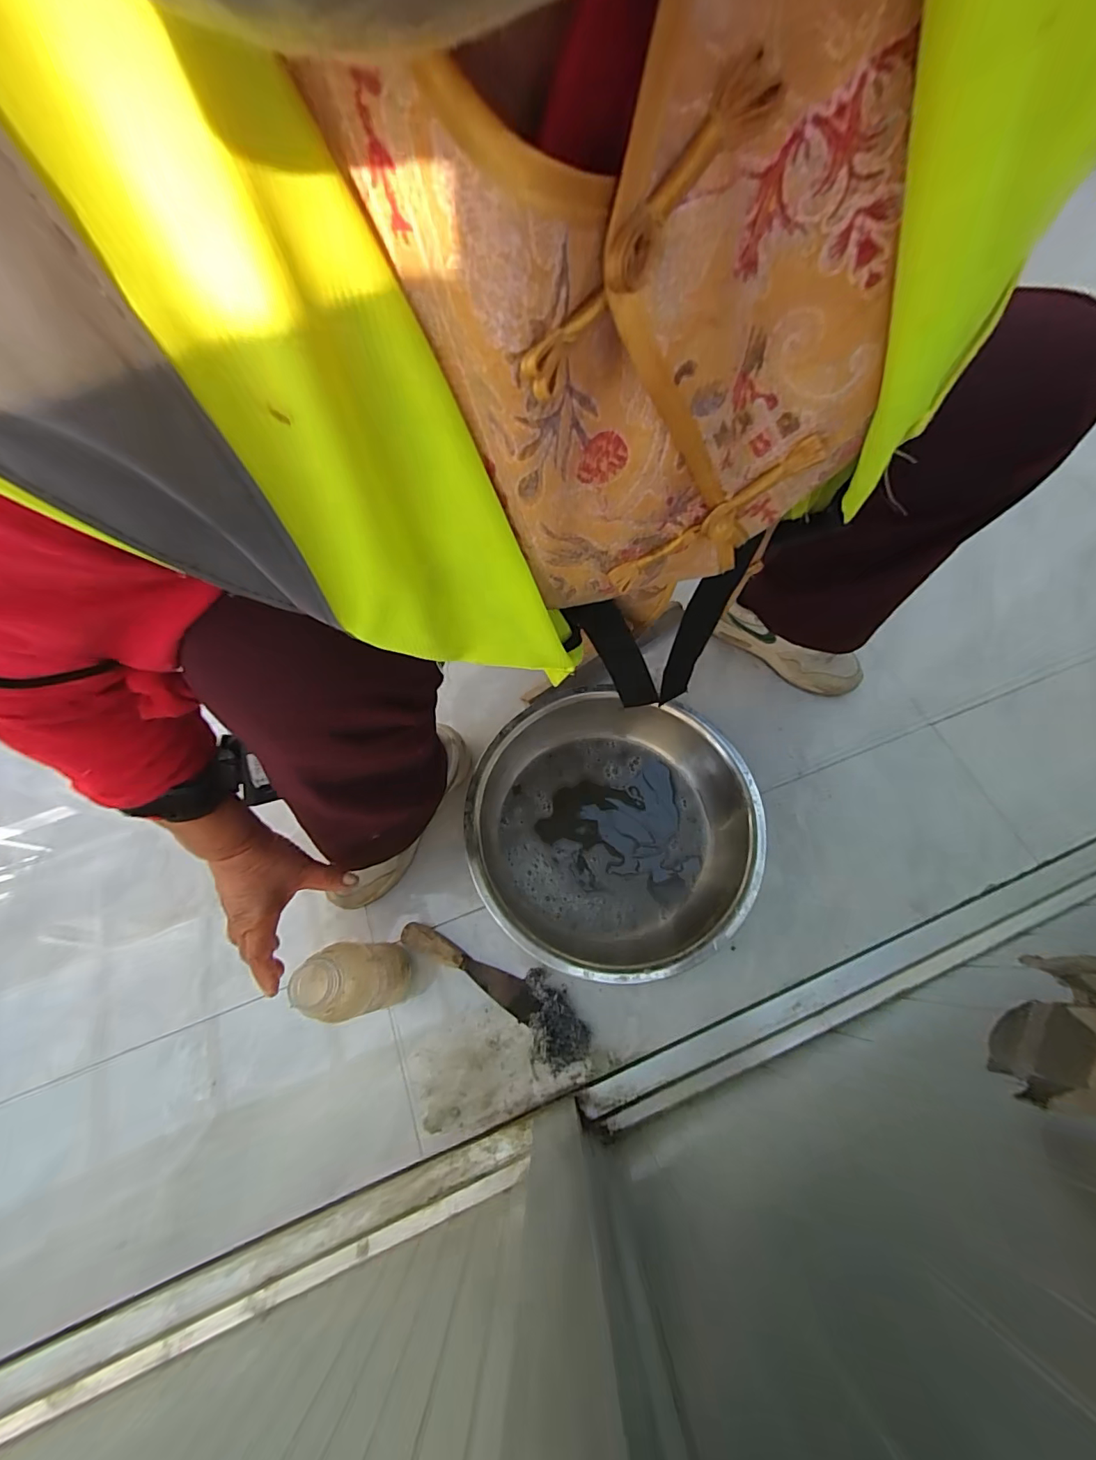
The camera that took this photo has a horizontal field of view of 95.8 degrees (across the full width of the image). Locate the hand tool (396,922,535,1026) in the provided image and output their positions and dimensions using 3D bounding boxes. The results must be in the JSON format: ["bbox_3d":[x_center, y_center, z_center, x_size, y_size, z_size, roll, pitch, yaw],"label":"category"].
[{"bbox_3d":[-0.090,0.273,0.569,0.171,0.026,0.035,28,69,11],"label":"hand tool"}]

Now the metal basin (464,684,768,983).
[{"bbox_3d":[0.074,0.117,0.606,0.321,0.087,0.318,0,66,0],"label":"metal basin"}]

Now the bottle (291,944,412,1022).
[{"bbox_3d":[-0.184,0.246,0.489,0.054,0.193,0.061,-7,66,-3],"label":"bottle"}]

